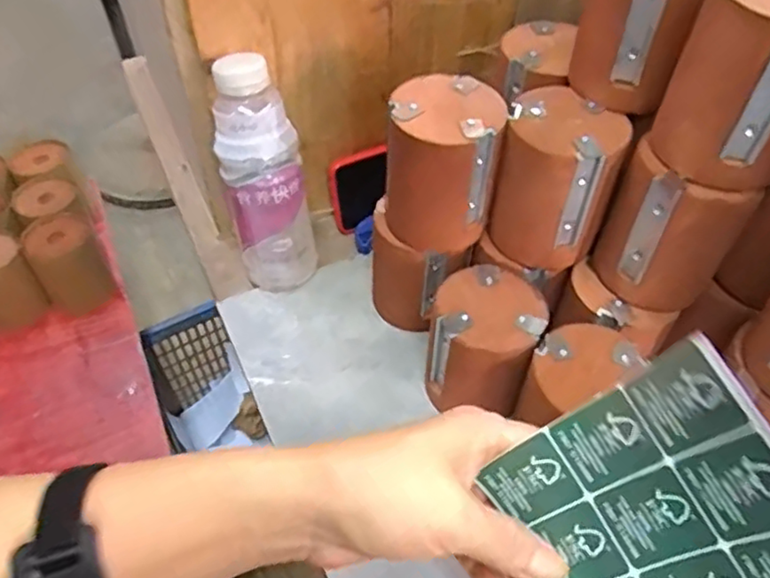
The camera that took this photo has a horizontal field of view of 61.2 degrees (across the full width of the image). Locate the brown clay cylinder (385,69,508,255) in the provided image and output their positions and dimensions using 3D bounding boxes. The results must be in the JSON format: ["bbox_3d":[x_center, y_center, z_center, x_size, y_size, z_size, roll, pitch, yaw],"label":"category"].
[{"bbox_3d":[0.039,-0.087,0.468,0.076,0.103,0.075,0,51,0],"label":"brown clay cylinder"}]

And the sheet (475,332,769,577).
[{"bbox_3d":[0.102,0.094,0.252,0.025,0.128,0.102,-15,66,-39],"label":"sheet"}]

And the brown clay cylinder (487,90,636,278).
[{"bbox_3d":[0.119,-0.076,0.458,0.075,0.101,0.080,17,53,14],"label":"brown clay cylinder"}]

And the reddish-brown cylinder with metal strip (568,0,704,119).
[{"bbox_3d":[0.166,-0.177,0.412,0.076,0.098,0.075,28,56,21],"label":"reddish-brown cylinder with metal strip"}]

